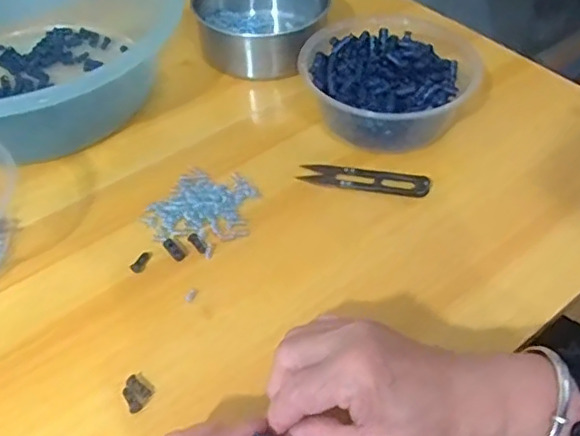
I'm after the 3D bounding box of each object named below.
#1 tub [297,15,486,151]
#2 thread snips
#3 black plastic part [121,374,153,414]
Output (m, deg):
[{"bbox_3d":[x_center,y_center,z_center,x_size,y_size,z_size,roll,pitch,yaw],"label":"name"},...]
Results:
[{"bbox_3d":[0.075,-0.107,0.505,0.139,0.050,0.143,0,47,0],"label":"tub"},{"bbox_3d":[0.058,-0.031,0.470,0.099,0.013,0.023,10,48,10],"label":"thread snips"},{"bbox_3d":[-0.091,0.103,0.352,0.017,0.006,0.016,29,54,25],"label":"black plastic part"}]

